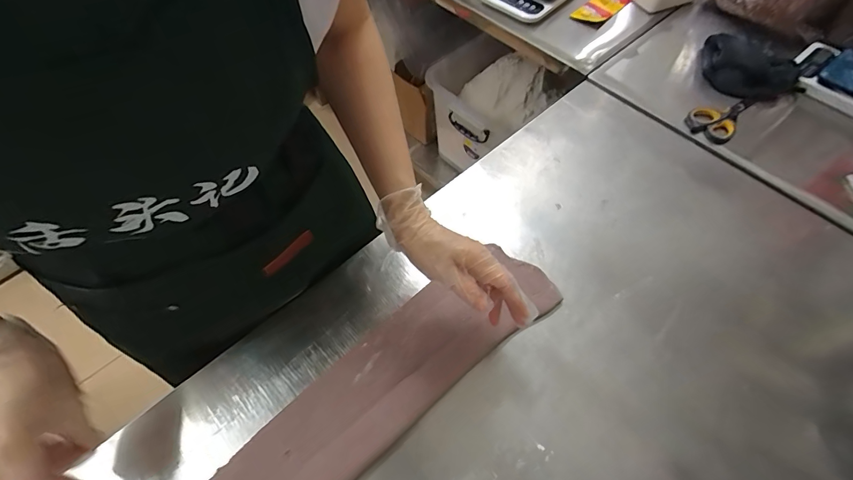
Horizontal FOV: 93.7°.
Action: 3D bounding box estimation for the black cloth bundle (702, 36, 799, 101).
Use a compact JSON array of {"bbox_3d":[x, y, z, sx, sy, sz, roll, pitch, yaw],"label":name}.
[{"bbox_3d":[0.579,-0.313,0.730,0.118,0.070,0.160,-40,66,-21],"label":"black cloth bundle"}]

